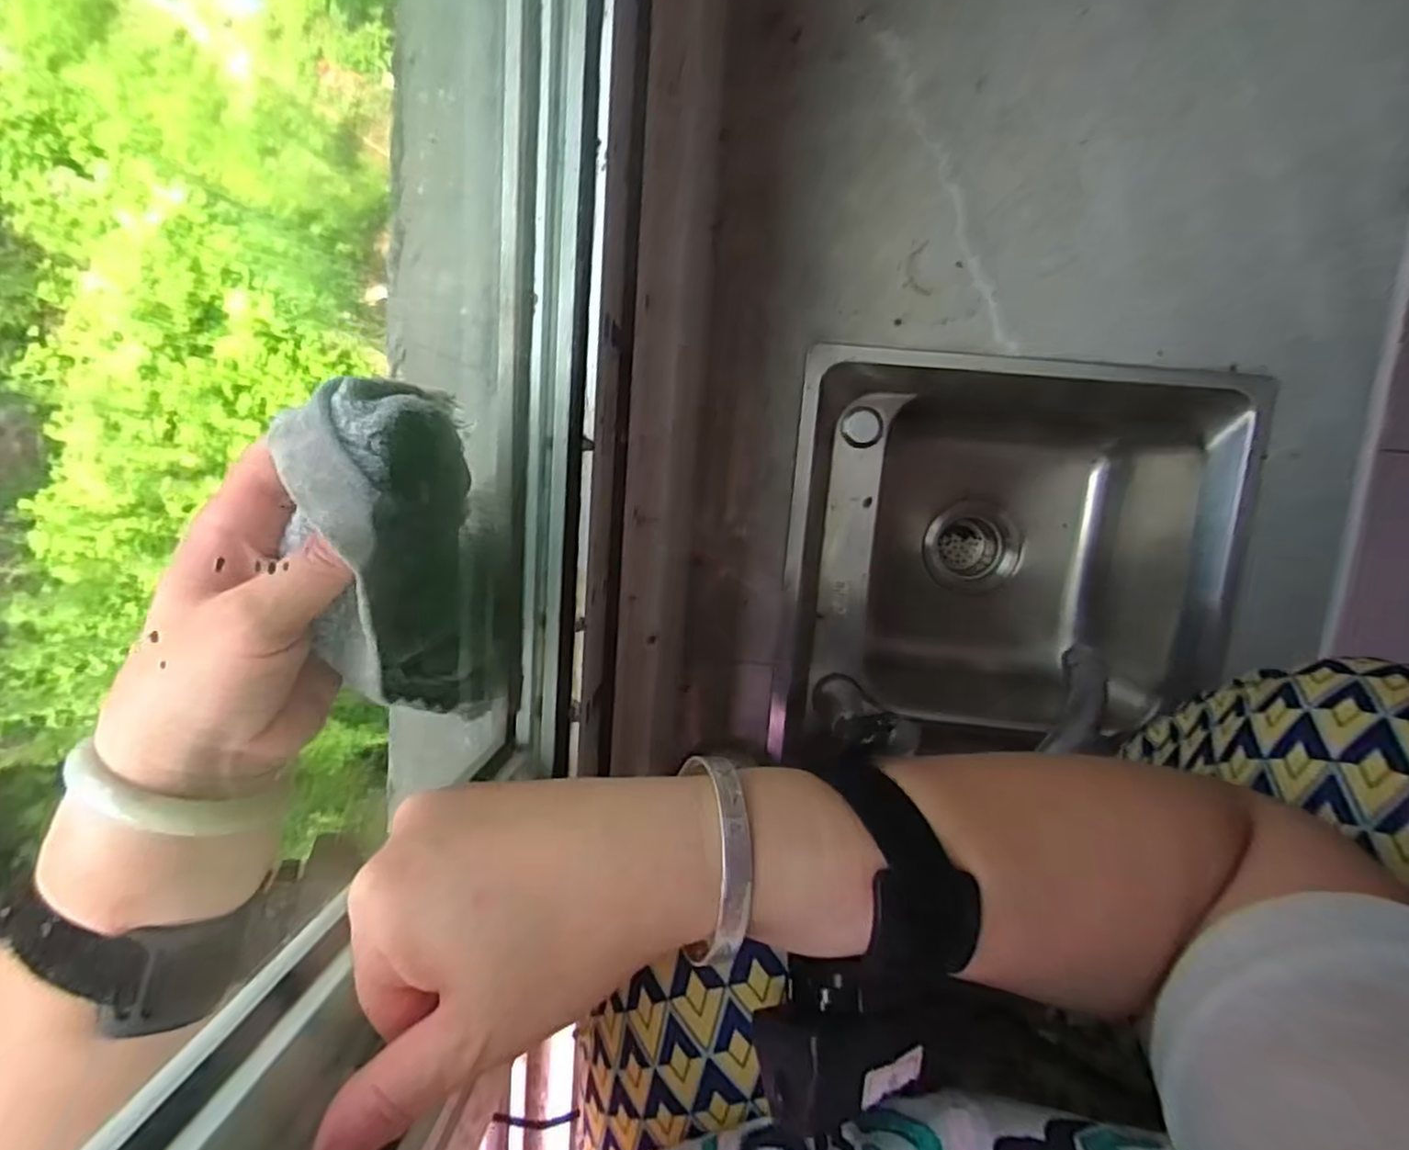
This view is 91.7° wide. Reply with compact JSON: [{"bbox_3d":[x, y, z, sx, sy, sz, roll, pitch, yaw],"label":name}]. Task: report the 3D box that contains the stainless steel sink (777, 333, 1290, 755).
[{"bbox_3d":[0.285,-0.036,0.722,0.387,0.255,0.337,5,100,1],"label":"stainless steel sink"}]

